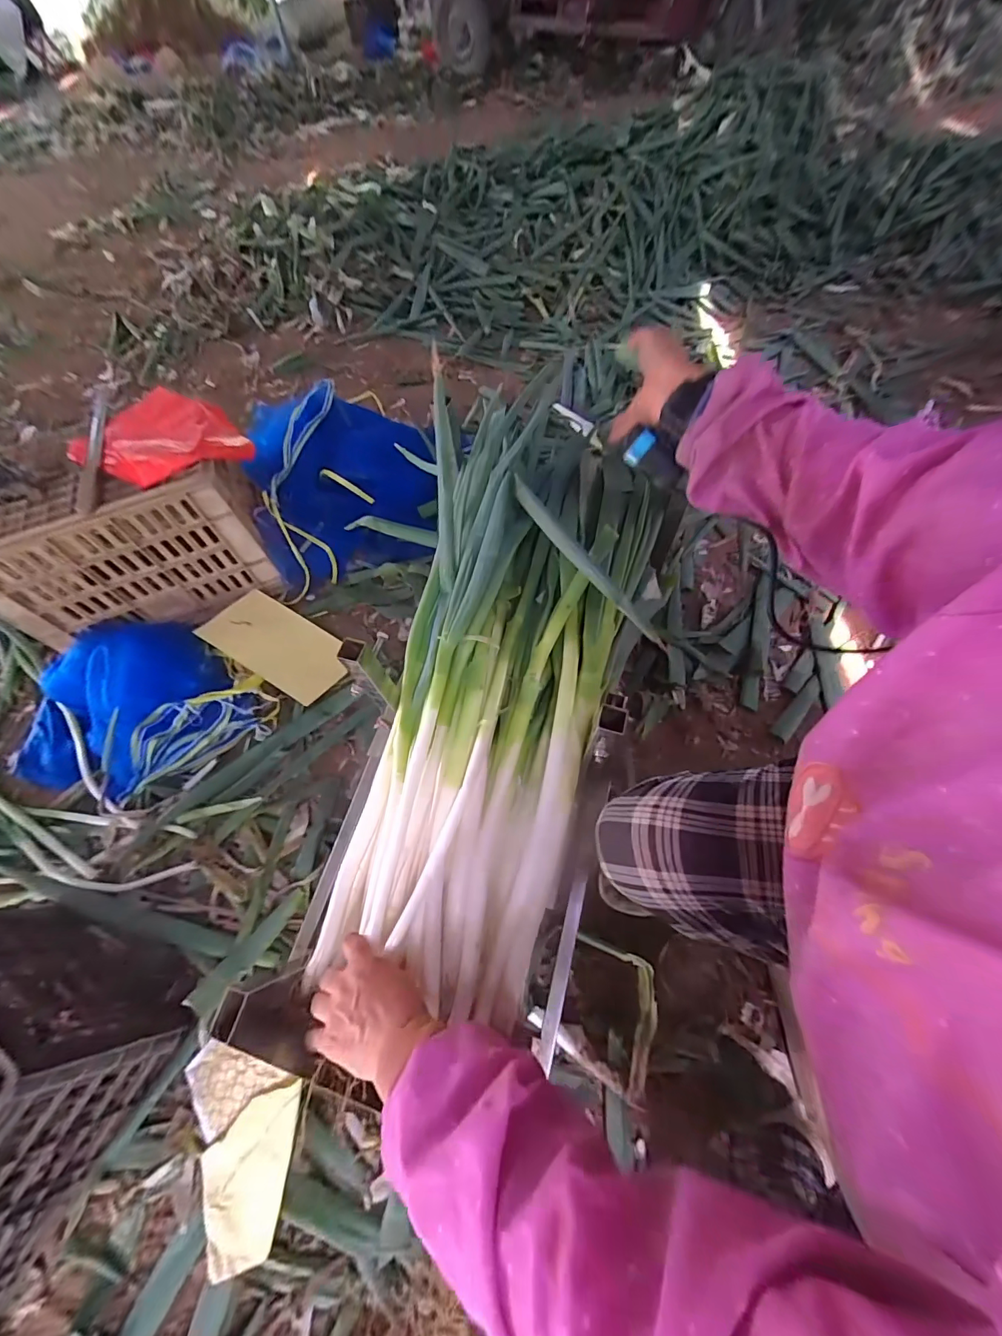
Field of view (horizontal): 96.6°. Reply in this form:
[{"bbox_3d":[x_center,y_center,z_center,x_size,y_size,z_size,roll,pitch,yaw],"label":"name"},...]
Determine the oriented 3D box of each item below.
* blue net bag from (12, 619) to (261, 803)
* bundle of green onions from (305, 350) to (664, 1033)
[{"bbox_3d":[-0.715,0.069,0.860,0.464,0.112,0.345,13,63,9],"label":"blue net bag"},{"bbox_3d":[0.002,0.002,0.561,0.274,0.122,0.721,12,78,9],"label":"bundle of green onions"}]

